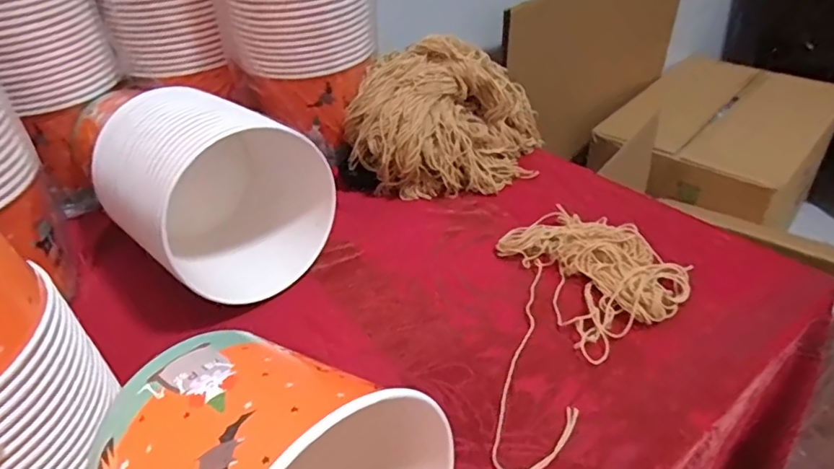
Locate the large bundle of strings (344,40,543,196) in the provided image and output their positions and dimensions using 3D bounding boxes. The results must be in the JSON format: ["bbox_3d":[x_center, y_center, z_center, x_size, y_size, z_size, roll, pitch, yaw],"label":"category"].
[{"bbox_3d":[0.033,-0.140,0.659,0.236,0.132,0.152,-2,38,3],"label":"large bundle of strings"}]

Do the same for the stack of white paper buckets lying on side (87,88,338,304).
[{"bbox_3d":[-0.181,-0.043,0.527,0.182,0.163,0.175,-33,46,-32],"label":"stack of white paper buckets lying on side"}]

